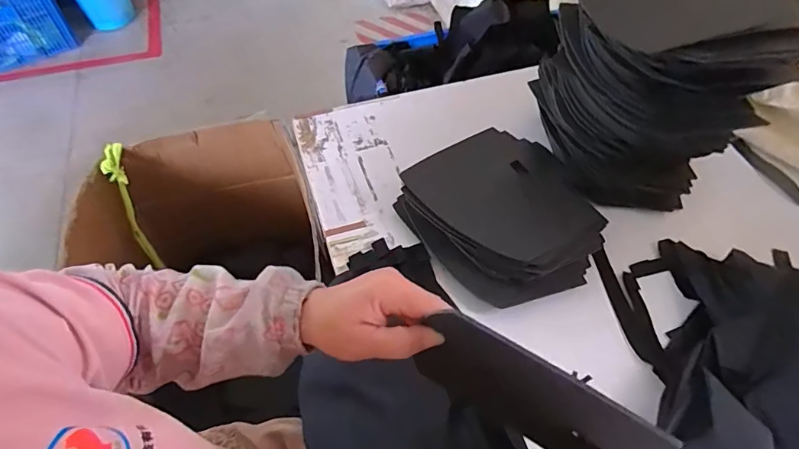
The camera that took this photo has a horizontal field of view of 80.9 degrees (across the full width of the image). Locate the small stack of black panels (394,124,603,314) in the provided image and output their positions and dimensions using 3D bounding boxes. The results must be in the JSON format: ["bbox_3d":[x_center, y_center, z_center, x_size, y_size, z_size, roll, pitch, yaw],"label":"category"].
[{"bbox_3d":[0.148,-0.014,0.666,0.232,0.070,0.250,-24,57,-16],"label":"small stack of black panels"}]

